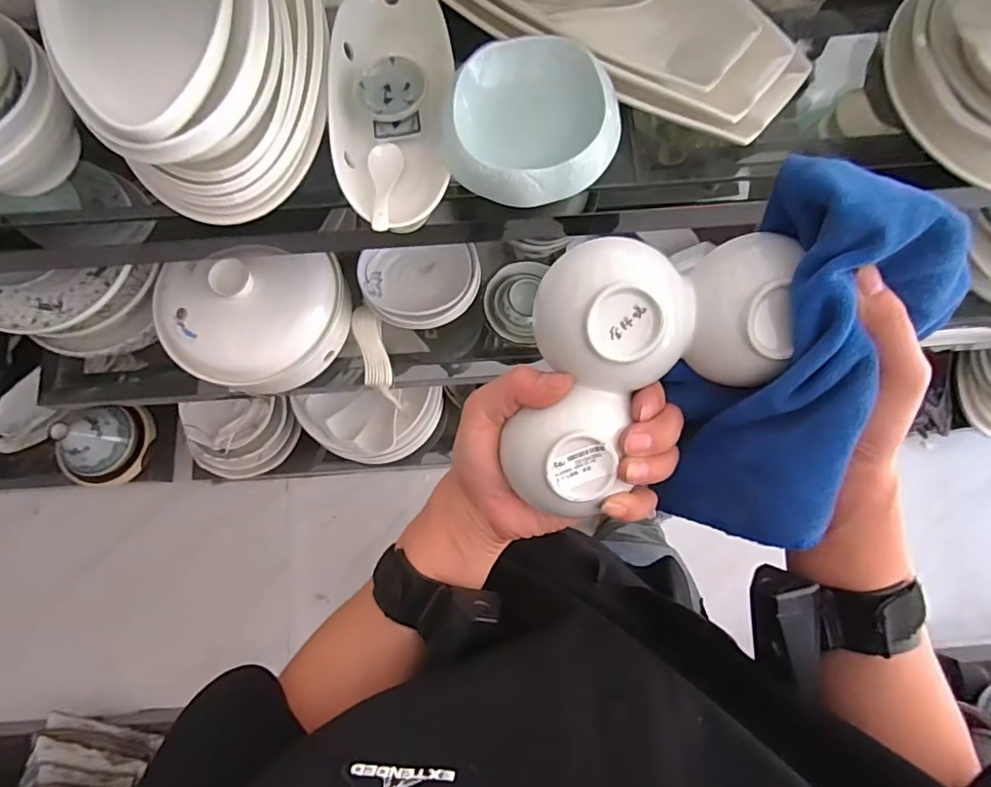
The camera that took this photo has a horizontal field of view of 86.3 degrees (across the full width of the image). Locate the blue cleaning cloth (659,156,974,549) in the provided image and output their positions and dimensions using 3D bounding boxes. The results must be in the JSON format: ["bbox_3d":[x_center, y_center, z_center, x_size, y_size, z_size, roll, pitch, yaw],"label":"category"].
[{"bbox_3d":[0.161,-0.009,0.277,0.107,0.060,0.197,19,111,5],"label":"blue cleaning cloth"}]

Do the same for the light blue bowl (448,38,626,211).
[{"bbox_3d":[0.040,-0.281,0.561,0.170,0.066,0.160,0,77,1],"label":"light blue bowl"}]

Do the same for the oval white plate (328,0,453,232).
[{"bbox_3d":[-0.119,-0.340,0.617,0.137,0.043,0.342,-3,77,0],"label":"oval white plate"}]

